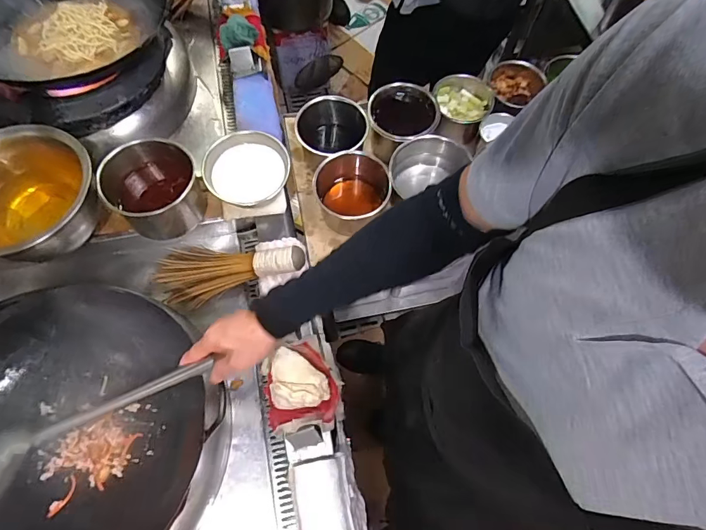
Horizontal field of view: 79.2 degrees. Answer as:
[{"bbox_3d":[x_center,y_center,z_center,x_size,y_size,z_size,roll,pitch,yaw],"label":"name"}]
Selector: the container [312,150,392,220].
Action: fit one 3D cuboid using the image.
[{"bbox_3d":[-0.002,-0.156,0.901,0.155,0.104,0.171,3,68,0],"label":"container"}]

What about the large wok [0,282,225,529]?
[{"bbox_3d":[-0.480,0.274,0.649,0.425,0.139,0.463,23,69,8],"label":"large wok"}]

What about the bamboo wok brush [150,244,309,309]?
[{"bbox_3d":[-0.235,0.004,0.828,0.287,0.052,0.111,-9,67,12],"label":"bamboo wok brush"}]

